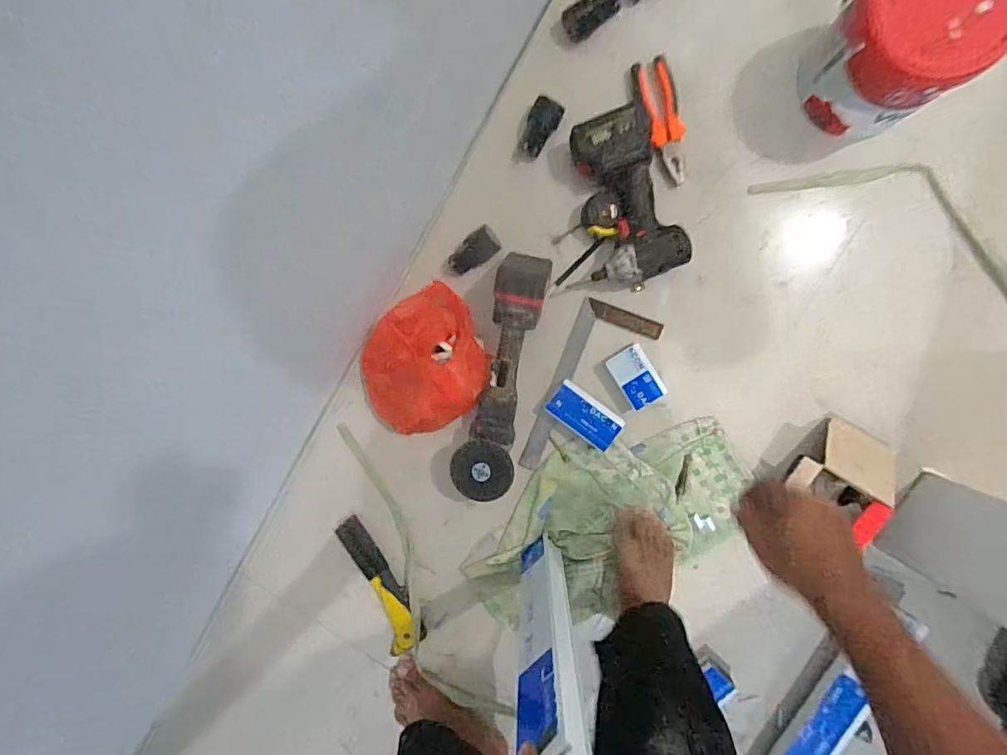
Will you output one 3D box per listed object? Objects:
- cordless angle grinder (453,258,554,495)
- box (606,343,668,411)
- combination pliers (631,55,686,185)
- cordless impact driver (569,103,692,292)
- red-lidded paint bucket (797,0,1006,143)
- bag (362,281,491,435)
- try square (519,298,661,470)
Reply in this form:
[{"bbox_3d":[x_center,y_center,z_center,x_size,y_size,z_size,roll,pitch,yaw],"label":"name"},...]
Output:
[{"bbox_3d":[0.003,0.002,0.821,0.099,0.103,0.389,15,97,5],"label":"cordless angle grinder"},{"bbox_3d":[0.215,-0.002,0.833,0.061,0.029,0.096,-30,91,8],"label":"box"},{"bbox_3d":[0.249,-0.396,0.797,0.051,0.022,0.185,-16,93,8],"label":"combination pliers"},{"bbox_3d":[0.192,-0.267,0.787,0.138,0.080,0.245,-10,94,7],"label":"cordless impact driver"},{"bbox_3d":[0.512,-0.431,0.666,0.158,0.217,0.163,1,95,7],"label":"red-lidded paint bucket"},{"bbox_3d":[-0.137,-0.019,0.856,0.217,0.065,0.206,-29,91,8],"label":"bag"},{"bbox_3d":[0.140,0.030,0.851,0.132,0.017,0.301,23,97,4],"label":"try square"}]

